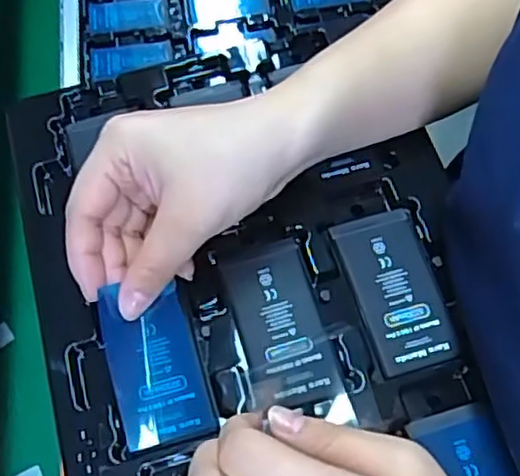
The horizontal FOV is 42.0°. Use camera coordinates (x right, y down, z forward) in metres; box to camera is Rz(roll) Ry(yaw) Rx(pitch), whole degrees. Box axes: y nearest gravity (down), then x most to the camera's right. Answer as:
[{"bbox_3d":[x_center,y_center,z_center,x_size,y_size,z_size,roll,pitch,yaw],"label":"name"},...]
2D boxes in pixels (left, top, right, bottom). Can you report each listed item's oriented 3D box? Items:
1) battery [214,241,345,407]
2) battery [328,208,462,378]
[{"bbox_3d":[0.009,0.041,0.341,0.042,0.004,0.085,-16,65,-5],"label":"battery"},{"bbox_3d":[0.069,0.025,0.347,0.043,0.004,0.084,-16,65,-5],"label":"battery"}]

